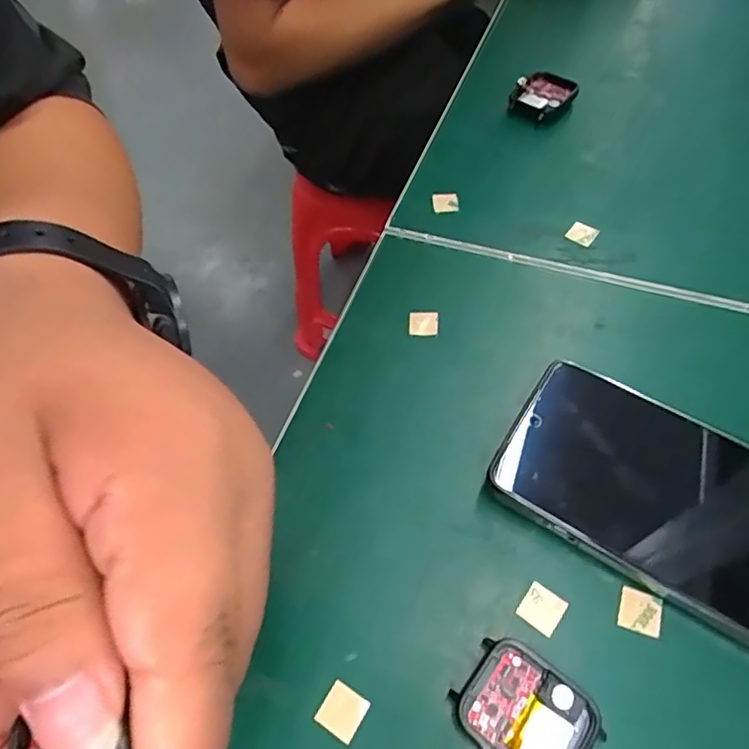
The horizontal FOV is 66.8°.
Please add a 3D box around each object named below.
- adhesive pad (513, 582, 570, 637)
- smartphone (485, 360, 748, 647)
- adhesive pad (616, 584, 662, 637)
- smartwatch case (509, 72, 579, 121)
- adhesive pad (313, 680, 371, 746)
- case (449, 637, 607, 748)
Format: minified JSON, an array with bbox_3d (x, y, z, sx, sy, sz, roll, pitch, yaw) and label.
[{"bbox_3d":[0.067,0.093,0.226,0.015,0.004,0.016,31,64,22],"label":"adhesive pad"},{"bbox_3d":[0.134,0.057,0.236,0.159,0.015,0.079,26,63,20],"label":"smartphone"},{"bbox_3d":[0.104,0.093,0.222,0.016,0.004,0.016,17,60,15],"label":"adhesive pad"},{"bbox_3d":[0.118,-0.195,0.403,0.039,0.021,0.036,36,66,24],"label":"smartwatch case"},{"bbox_3d":[-0.012,0.125,0.210,0.015,0.004,0.016,25,62,19],"label":"adhesive pad"},{"bbox_3d":[0.054,0.121,0.202,0.046,0.013,0.038,32,65,22],"label":"case"}]

